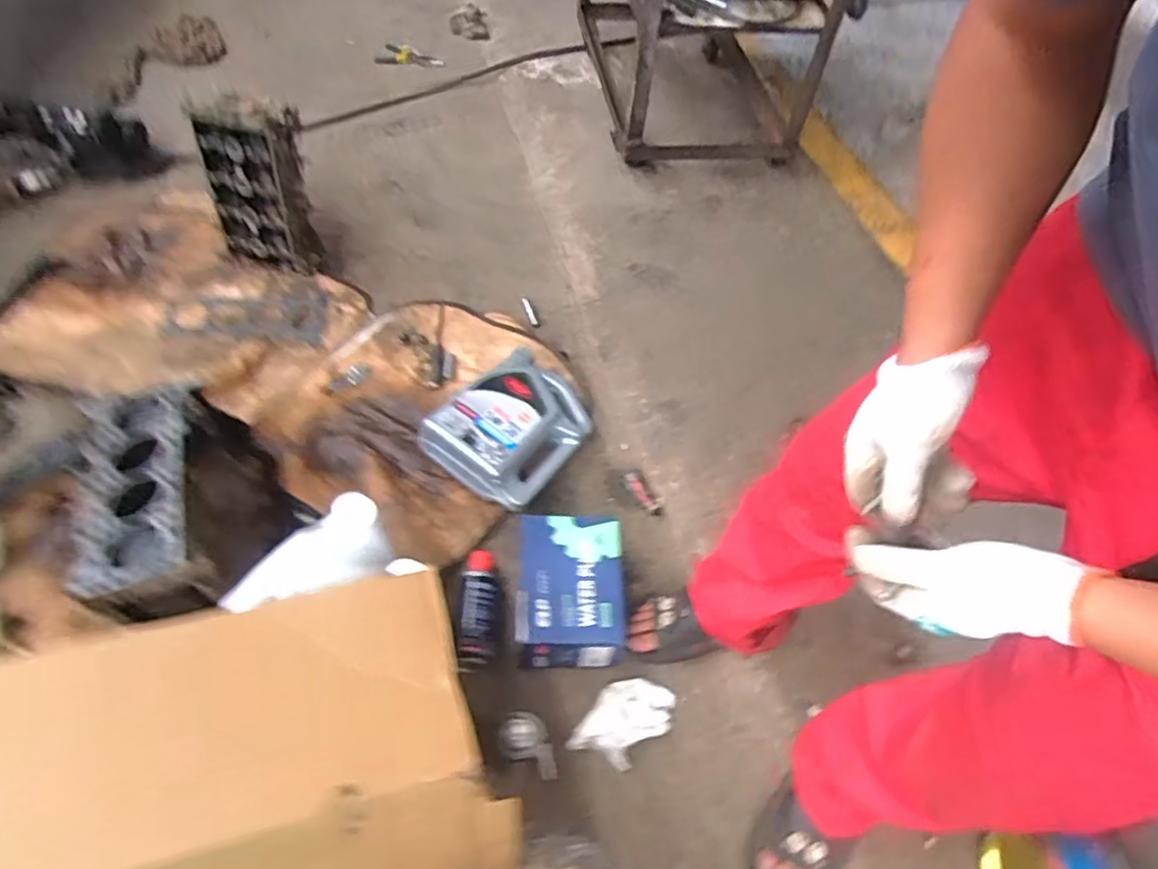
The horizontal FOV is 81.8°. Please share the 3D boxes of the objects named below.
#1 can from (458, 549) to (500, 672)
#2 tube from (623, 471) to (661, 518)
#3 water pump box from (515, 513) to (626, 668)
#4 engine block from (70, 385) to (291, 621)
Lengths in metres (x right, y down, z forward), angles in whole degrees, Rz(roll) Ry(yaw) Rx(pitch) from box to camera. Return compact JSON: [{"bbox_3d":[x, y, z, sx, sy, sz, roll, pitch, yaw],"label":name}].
[{"bbox_3d":[-0.162,0.283,1.078,0.057,0.059,0.193,0,55,-5],"label":"can"},{"bbox_3d":[0.121,0.111,1.255,0.028,0.012,0.108,-22,59,-19],"label":"tube"},{"bbox_3d":[-0.016,0.250,1.075,0.162,0.116,0.218,1,54,-4],"label":"water pump box"},{"bbox_3d":[-0.579,0.101,1.023,0.234,0.214,0.357,-14,57,-17],"label":"engine block"}]

